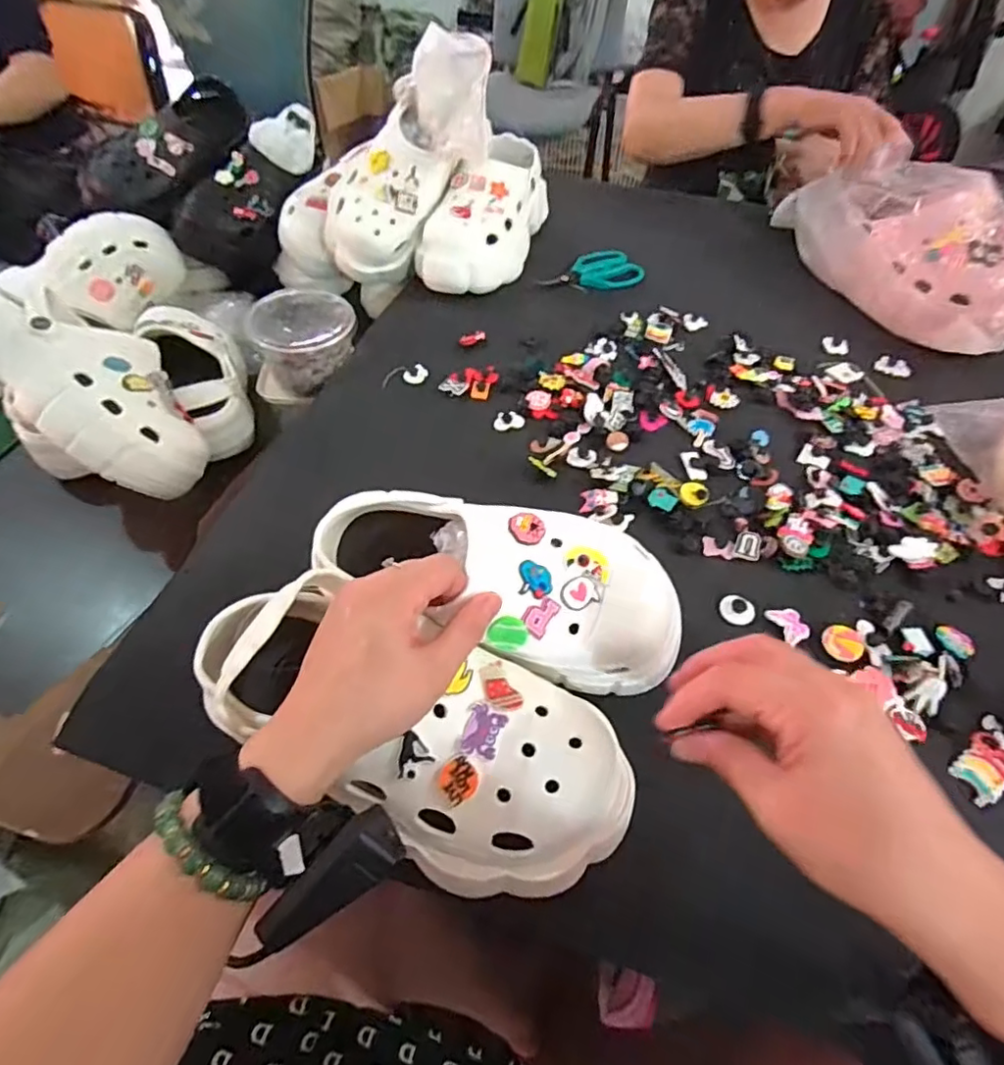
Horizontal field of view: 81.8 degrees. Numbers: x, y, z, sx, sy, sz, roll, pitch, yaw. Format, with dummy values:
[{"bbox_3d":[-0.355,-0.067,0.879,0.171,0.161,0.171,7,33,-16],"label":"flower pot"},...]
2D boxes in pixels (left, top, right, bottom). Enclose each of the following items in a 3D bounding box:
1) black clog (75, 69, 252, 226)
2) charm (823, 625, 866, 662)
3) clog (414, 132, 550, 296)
[{"bbox_3d":[-0.466,-0.543,0.830,0.115,0.089,0.259,28,72,21],"label":"black clog"},{"bbox_3d":[0.256,0.081,0.432,0.033,0.004,0.027,-38,61,-24],"label":"charm"},{"bbox_3d":[-0.014,-0.398,0.739,0.108,0.102,0.241,23,70,18],"label":"clog"}]

